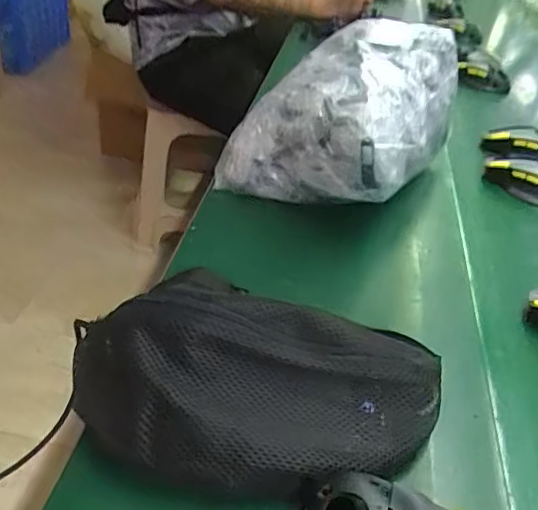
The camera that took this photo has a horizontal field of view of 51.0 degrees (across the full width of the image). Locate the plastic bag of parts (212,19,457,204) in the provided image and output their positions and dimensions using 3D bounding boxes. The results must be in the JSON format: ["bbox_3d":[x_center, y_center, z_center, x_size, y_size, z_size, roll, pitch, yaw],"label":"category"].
[{"bbox_3d":[0.081,-0.159,0.669,0.217,0.181,0.236,23,39,19],"label":"plastic bag of parts"}]

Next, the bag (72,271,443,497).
[{"bbox_3d":[-0.001,0.092,0.385,0.245,0.061,0.124,11,36,4],"label":"bag"}]

